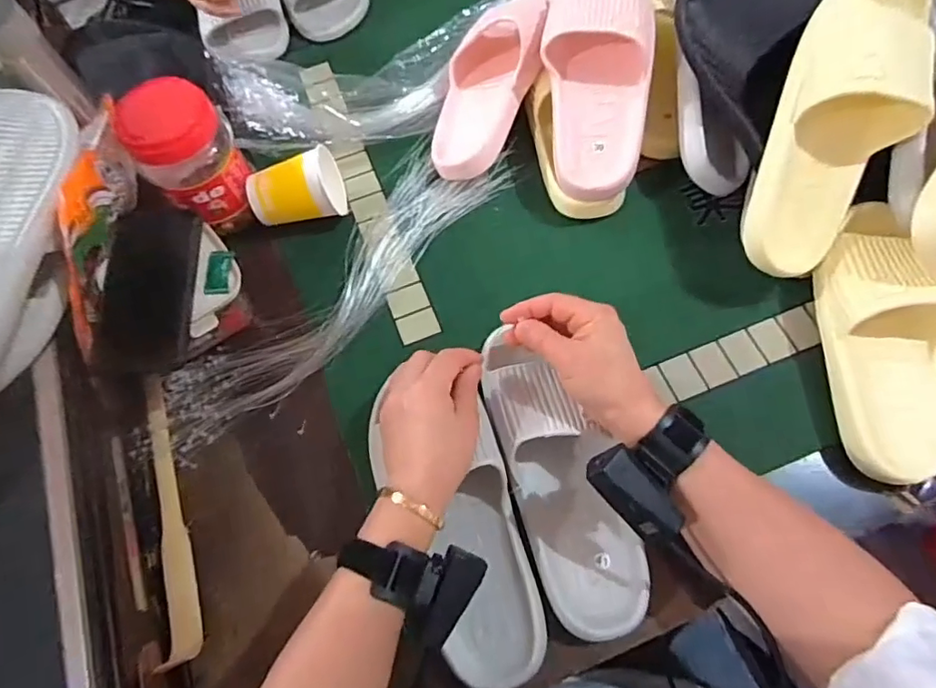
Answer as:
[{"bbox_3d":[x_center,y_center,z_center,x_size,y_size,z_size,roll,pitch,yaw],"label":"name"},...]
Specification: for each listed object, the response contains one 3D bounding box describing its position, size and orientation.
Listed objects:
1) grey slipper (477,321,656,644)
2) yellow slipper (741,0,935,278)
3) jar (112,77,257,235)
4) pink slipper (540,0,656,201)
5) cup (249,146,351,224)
[{"bbox_3d":[0.074,0.104,0.452,0.083,0.058,0.248,-19,76,-5],"label":"grey slipper"},{"bbox_3d":[0.319,-0.188,0.474,0.108,0.065,0.259,20,102,10],"label":"yellow slipper"},{"bbox_3d":[-0.272,-0.180,0.550,0.090,0.125,0.083,-1,68,2],"label":"jar"},{"bbox_3d":[0.129,-0.275,0.550,0.104,0.064,0.249,1,88,3],"label":"pink slipper"},{"bbox_3d":[-0.178,-0.159,0.572,0.091,0.061,0.063,-13,68,-3],"label":"cup"}]

